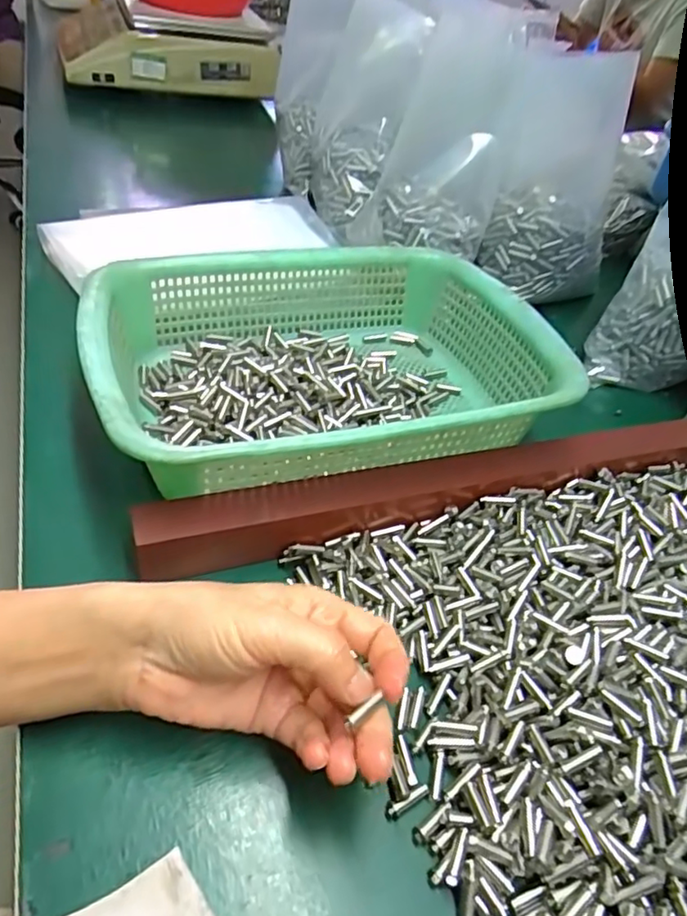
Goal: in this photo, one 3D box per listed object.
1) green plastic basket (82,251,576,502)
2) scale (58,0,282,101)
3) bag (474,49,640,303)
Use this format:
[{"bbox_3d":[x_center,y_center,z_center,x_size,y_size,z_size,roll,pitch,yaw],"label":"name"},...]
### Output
[{"bbox_3d":[-0.010,-0.068,0.408,0.292,0.071,0.220,-8,47,-18],"label":"green plastic basket"},{"bbox_3d":[-0.298,-0.697,0.999,0.323,0.098,0.323,-7,46,-15],"label":"scale"},{"bbox_3d":[0.201,-0.253,0.555,0.121,0.199,0.068,19,45,9],"label":"bag"}]

